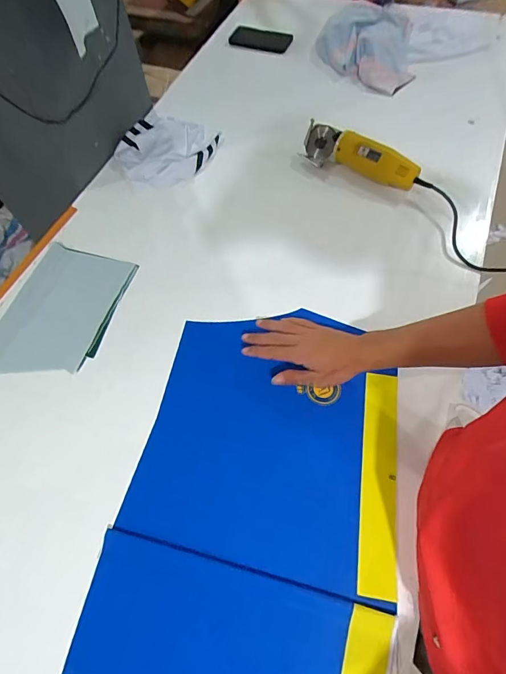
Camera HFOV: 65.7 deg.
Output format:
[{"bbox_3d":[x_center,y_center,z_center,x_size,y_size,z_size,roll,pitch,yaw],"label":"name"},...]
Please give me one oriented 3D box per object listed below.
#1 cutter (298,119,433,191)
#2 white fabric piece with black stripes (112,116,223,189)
[{"bbox_3d":[0.218,-0.357,0.792,0.278,0.059,0.072,34,68,19],"label":"cutter"},{"bbox_3d":[-0.185,-0.422,0.867,0.224,0.039,0.186,-42,67,-18],"label":"white fabric piece with black stripes"}]

